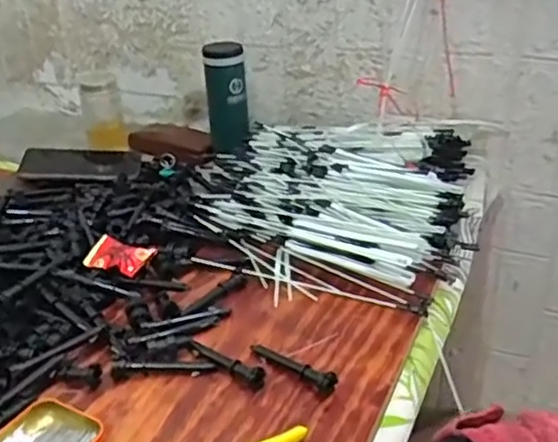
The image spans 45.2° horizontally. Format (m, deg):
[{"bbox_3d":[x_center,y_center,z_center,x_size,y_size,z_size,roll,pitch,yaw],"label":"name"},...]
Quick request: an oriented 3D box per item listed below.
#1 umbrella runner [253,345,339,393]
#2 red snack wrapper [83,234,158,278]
[{"bbox_3d":[0.013,0.130,0.612,0.095,0.017,0.017,24,38,38],"label":"umbrella runner"},{"bbox_3d":[-0.176,0.040,0.749,0.071,0.029,0.047,9,31,19],"label":"red snack wrapper"}]

